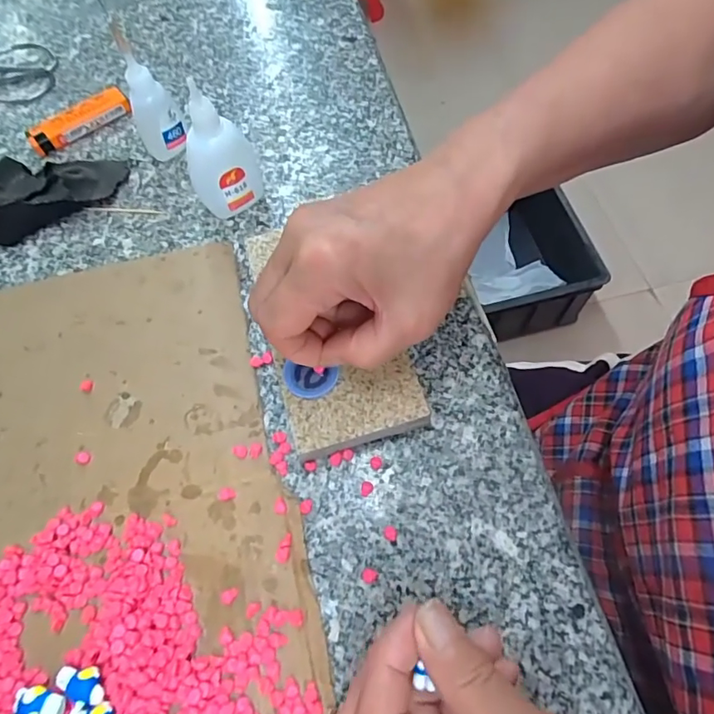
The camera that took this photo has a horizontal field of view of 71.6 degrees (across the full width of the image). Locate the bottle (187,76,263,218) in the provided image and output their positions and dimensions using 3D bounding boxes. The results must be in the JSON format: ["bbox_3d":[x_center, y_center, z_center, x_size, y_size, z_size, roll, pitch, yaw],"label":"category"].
[{"bbox_3d":[-0.089,-0.134,0.323,0.044,0.079,0.039,-14,64,-5],"label":"bottle"}]

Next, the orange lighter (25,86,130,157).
[{"bbox_3d":[-0.219,-0.186,0.392,0.079,0.014,0.022,-37,68,-15],"label":"orange lighter"}]

